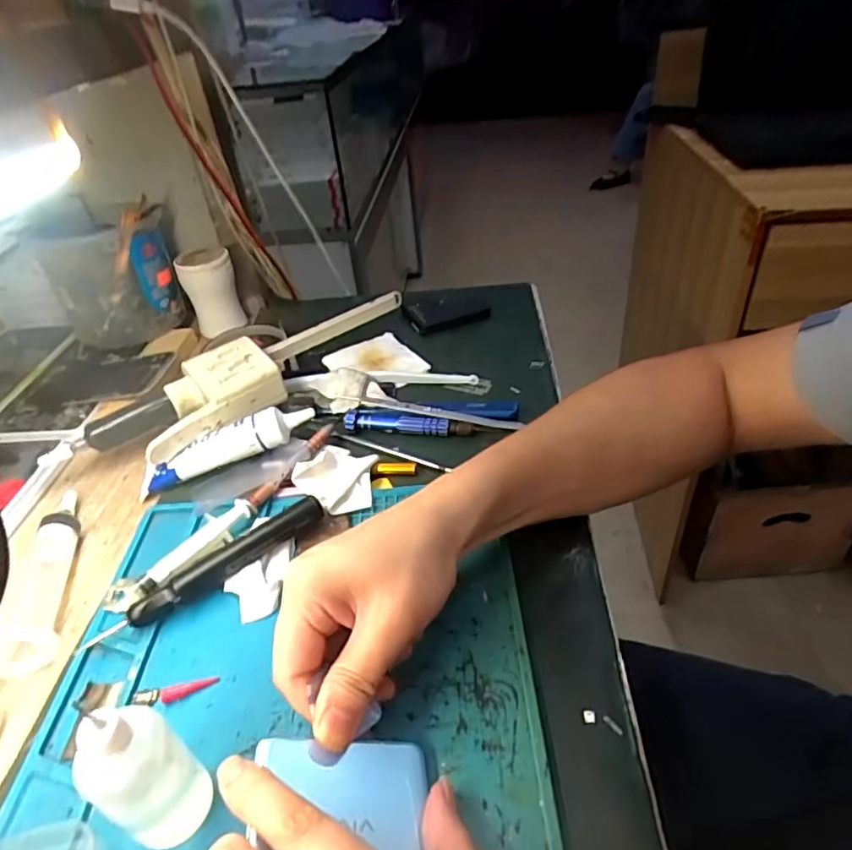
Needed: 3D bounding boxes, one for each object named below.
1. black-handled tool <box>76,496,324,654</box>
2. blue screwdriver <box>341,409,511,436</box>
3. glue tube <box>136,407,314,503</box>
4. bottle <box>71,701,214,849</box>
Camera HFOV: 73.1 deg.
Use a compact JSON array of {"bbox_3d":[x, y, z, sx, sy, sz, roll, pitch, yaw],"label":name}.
[{"bbox_3d":[-0.129,0.086,0.348,0.145,0.022,0.020,-28,43,-25],"label":"black-handled tool"},{"bbox_3d":[-0.002,-0.003,0.451,0.126,0.013,0.018,2,39,11],"label":"blue screwdriver"},{"bbox_3d":[-0.150,0.014,0.435,0.130,0.026,0.028,-17,39,-13],"label":"glue tube"},{"bbox_3d":[-0.113,0.141,0.232,0.027,0.080,0.033,20,45,29],"label":"bottle"}]

